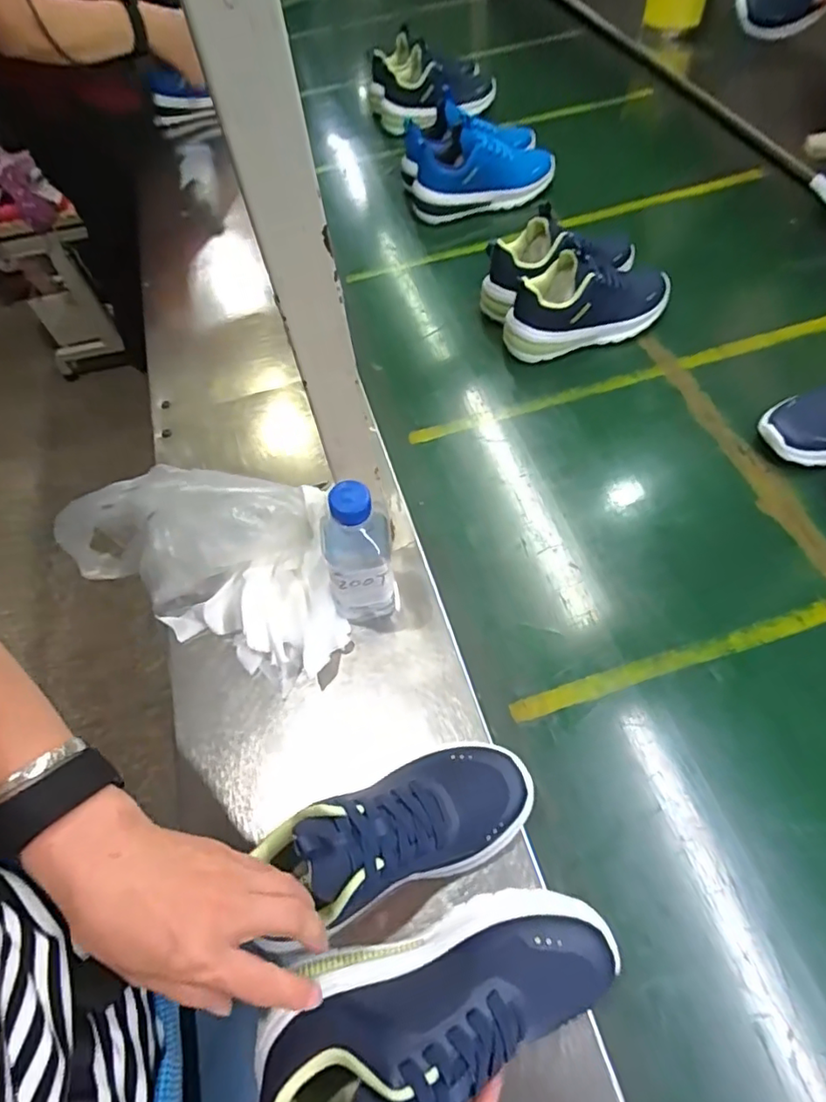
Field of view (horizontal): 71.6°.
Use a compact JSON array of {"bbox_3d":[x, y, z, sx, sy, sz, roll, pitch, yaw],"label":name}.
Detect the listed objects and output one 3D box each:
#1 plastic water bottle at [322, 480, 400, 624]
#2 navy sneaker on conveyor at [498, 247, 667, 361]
[{"bbox_3d":[-0.048,0.004,0.502,0.060,0.168,0.059,-13,58,-4],"label":"plastic water bottle"},{"bbox_3d":[0.225,-0.311,0.721,0.220,0.116,0.086,-22,59,-9],"label":"navy sneaker on conveyor"}]

